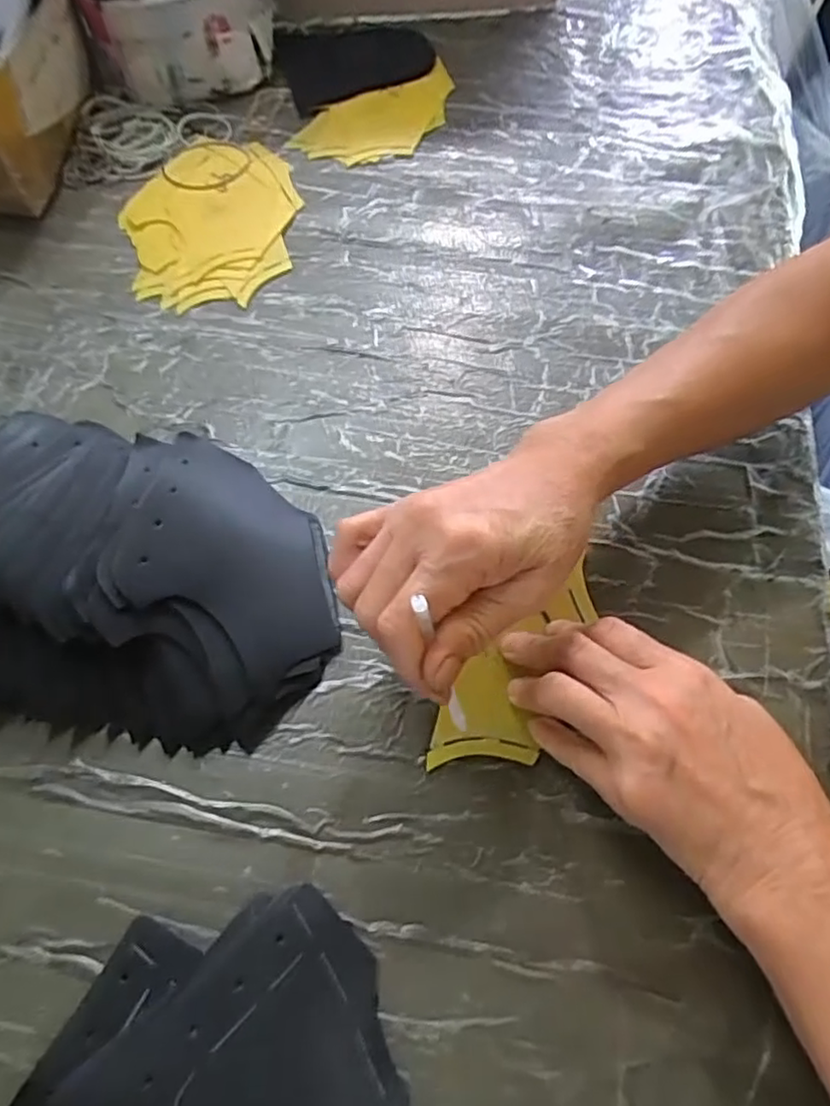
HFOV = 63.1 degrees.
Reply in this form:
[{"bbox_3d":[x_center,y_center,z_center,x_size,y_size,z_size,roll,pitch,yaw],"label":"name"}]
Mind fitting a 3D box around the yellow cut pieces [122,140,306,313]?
[{"bbox_3d":[-0.145,-0.242,0.484,0.115,0.014,0.159,4,63,1],"label":"yellow cut pieces"}]

